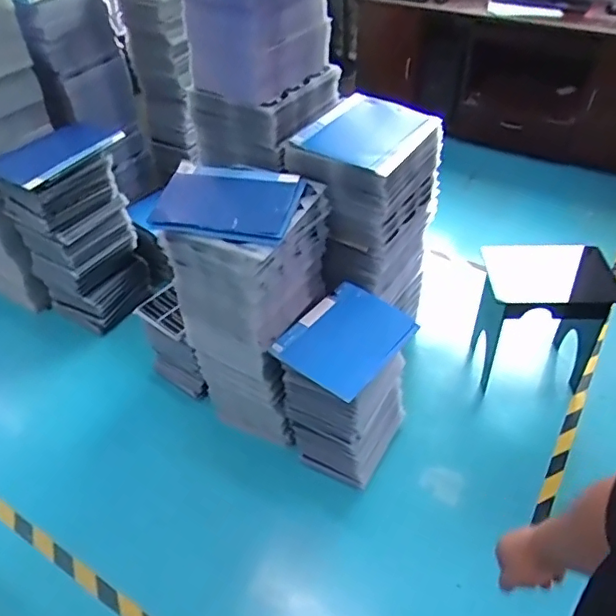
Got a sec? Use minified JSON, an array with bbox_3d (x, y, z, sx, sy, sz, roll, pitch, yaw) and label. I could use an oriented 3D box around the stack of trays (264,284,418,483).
[{"bbox_3d":[0.115,0.209,1.541,0.280,0.411,0.297,23,49,25],"label":"stack of trays"}]

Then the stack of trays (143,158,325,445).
[{"bbox_3d":[-0.168,-0.007,1.520,0.373,0.662,0.298,16,46,19],"label":"stack of trays"}]

